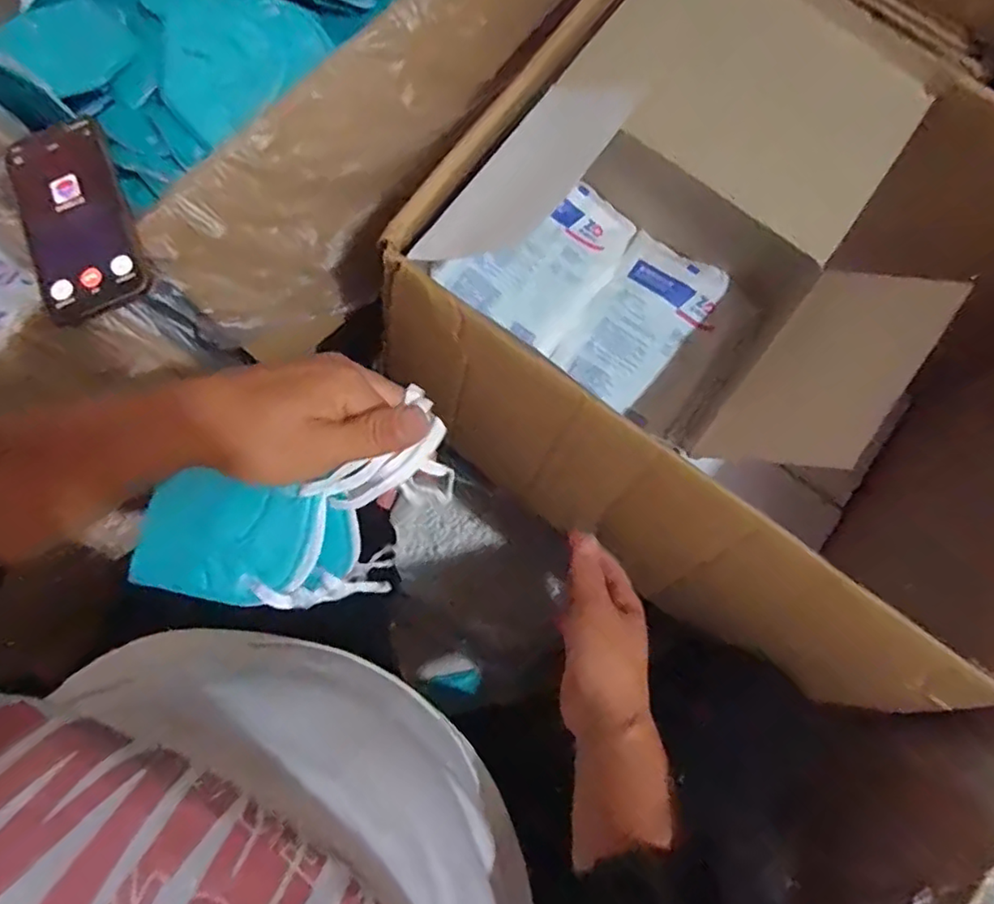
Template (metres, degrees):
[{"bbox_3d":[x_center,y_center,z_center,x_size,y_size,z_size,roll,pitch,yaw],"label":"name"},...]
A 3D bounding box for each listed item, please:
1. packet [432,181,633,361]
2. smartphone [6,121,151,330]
[{"bbox_3d":[0.044,-0.179,0.553,0.117,0.026,0.164,37,81,6],"label":"packet"},{"bbox_3d":[-0.310,-0.171,0.444,0.081,0.014,0.156,-29,79,1],"label":"smartphone"}]

